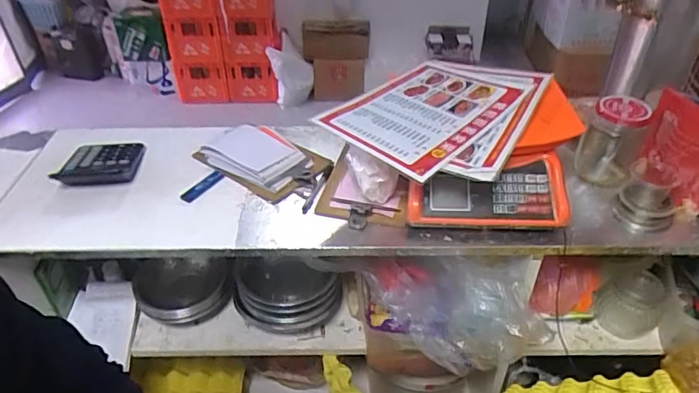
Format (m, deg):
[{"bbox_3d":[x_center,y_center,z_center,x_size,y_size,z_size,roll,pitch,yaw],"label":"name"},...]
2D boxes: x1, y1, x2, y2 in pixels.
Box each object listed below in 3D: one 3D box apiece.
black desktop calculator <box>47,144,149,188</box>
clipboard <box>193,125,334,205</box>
[{"bbox_3d":[-0.436,-0.059,0.921,0.138,0.031,0.109,-3,39,-3],"label":"black desktop calculator"},{"bbox_3d":[-0.149,-0.062,0.943,0.251,0.034,0.151,25,45,28],"label":"clipboard"}]

